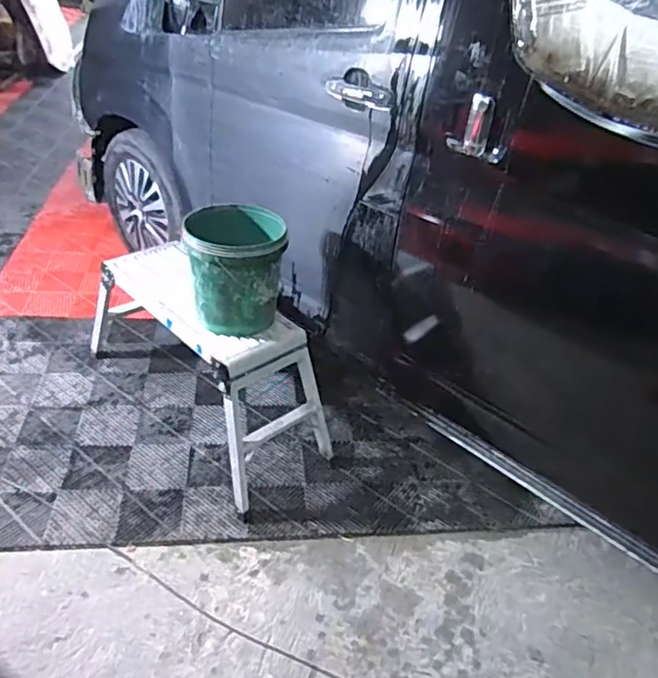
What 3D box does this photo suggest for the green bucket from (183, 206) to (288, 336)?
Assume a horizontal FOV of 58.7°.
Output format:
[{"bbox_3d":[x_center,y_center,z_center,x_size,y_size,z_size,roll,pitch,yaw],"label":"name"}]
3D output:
[{"bbox_3d":[-0.283,-0.214,1.774,0.273,0.314,0.273,5,36,-3],"label":"green bucket"}]

